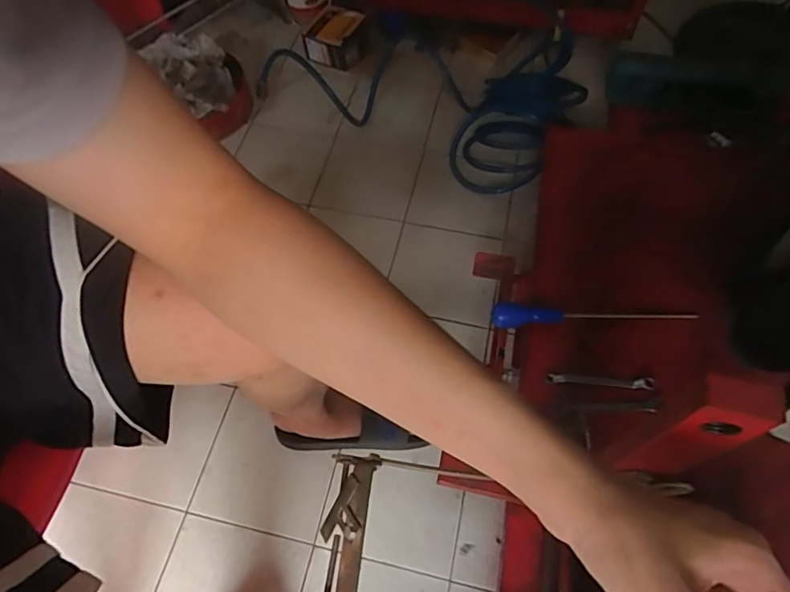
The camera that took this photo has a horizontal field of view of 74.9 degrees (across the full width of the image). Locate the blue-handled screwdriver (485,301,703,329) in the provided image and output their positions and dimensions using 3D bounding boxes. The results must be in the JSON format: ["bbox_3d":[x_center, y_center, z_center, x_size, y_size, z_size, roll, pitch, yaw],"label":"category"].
[{"bbox_3d":[0.268,0.028,0.698,0.271,0.025,0.030,1,61,2],"label":"blue-handled screwdriver"}]

